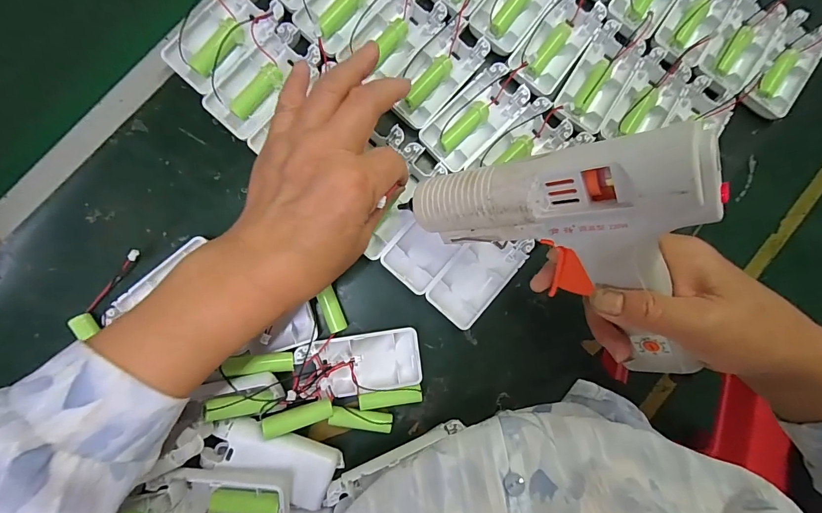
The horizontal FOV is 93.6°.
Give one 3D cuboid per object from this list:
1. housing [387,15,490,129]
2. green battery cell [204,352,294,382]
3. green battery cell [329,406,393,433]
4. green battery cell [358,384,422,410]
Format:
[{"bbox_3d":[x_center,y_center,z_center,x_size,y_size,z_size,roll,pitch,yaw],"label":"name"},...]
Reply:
[{"bbox_3d":[0.018,-0.152,0.319,0.048,0.014,0.093,40,87,-2],"label":"housing"},{"bbox_3d":[-0.113,0.079,0.281,0.054,0.012,0.013,1,88,-38],"label":"green battery cell"},{"bbox_3d":[-0.039,0.127,0.305,0.049,0.014,0.014,10,88,-3],"label":"green battery cell"},{"bbox_3d":[-0.016,0.111,0.308,0.049,0.014,0.014,-7,89,-4],"label":"green battery cell"}]

